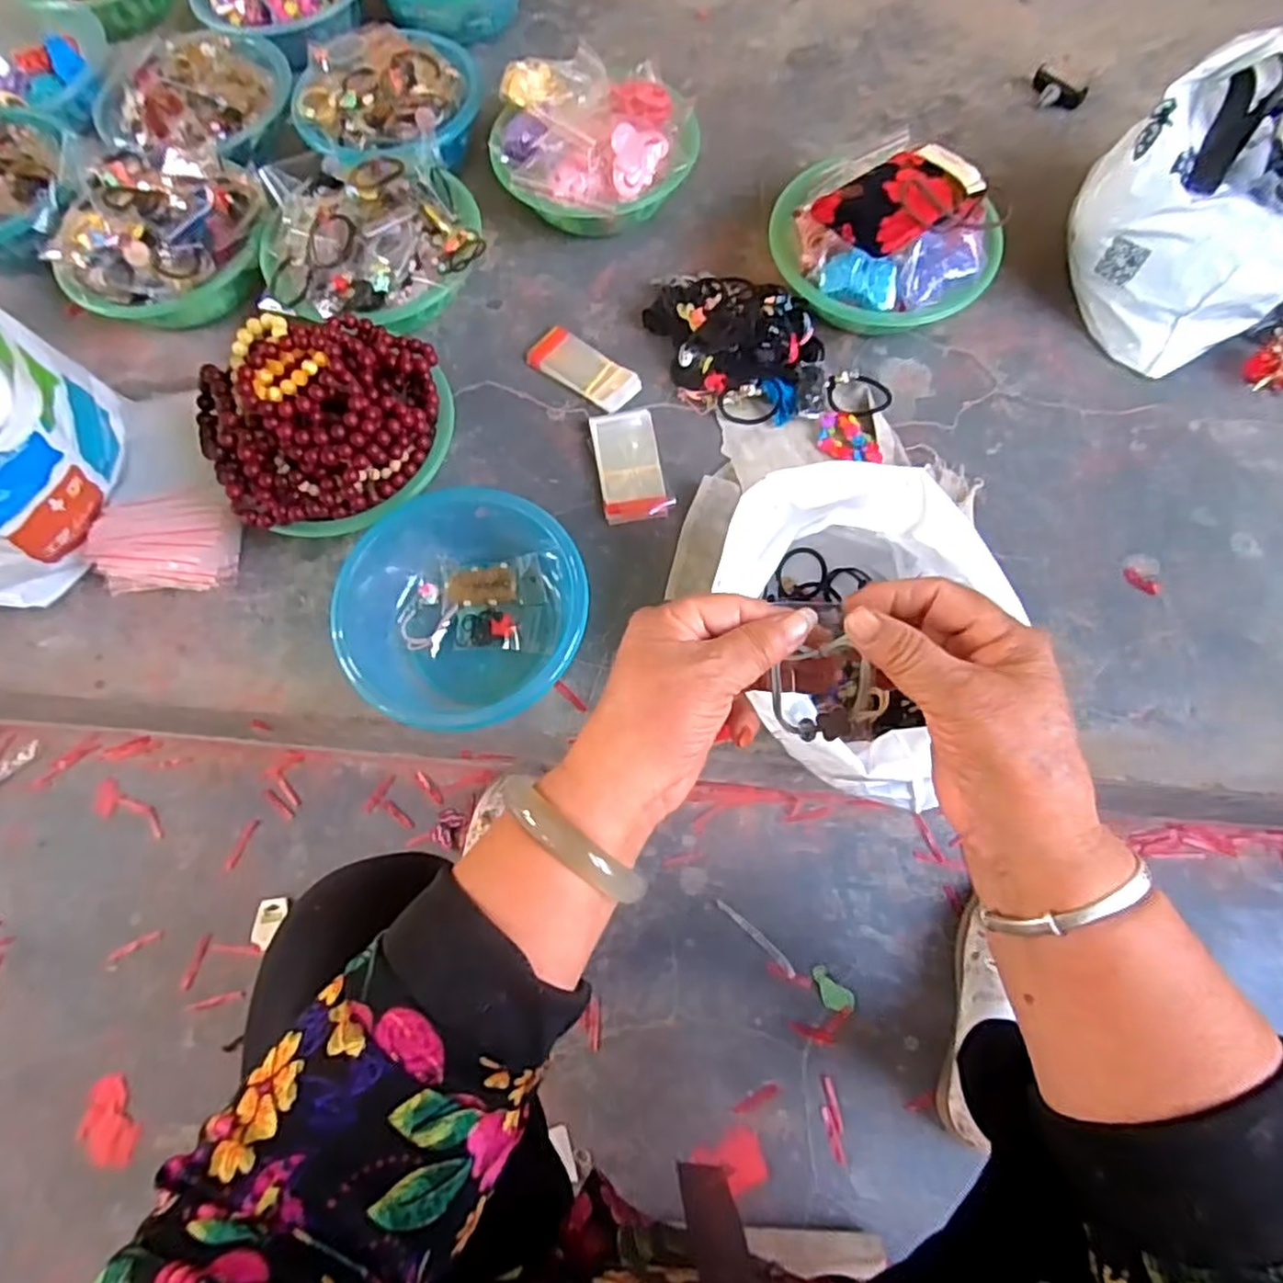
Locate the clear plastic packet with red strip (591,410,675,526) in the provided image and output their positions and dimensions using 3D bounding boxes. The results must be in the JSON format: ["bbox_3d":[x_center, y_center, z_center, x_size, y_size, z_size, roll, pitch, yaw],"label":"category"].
[{"bbox_3d":[-0.013,-0.184,0.734,0.069,0.021,0.129,-12,70,-3],"label":"clear plastic packet with red strip"}]

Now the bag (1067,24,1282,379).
[{"bbox_3d":[0.637,-0.461,0.717,0.324,0.202,0.198,-25,71,-7],"label":"bag"}]

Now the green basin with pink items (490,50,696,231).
[{"bbox_3d":[-0.053,-0.569,0.821,0.226,0.110,0.207,-1,70,3],"label":"green basin with pink items"}]

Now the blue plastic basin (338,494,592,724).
[{"bbox_3d":[-0.174,-0.046,0.662,0.218,0.071,0.249,-24,71,-7],"label":"blue plastic basin"}]

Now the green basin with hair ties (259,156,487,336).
[{"bbox_3d":[-0.297,-0.443,0.790,0.227,0.101,0.219,-1,70,3],"label":"green basin with hair ties"}]

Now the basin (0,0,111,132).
[{"bbox_3d":[-0.805,-0.736,0.896,0.178,0.079,0.190,0,70,3],"label":"basin"}]

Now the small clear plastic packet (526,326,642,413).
[{"bbox_3d":[-0.065,-0.302,0.778,0.129,0.014,0.053,38,75,14],"label":"small clear plastic packet"}]

